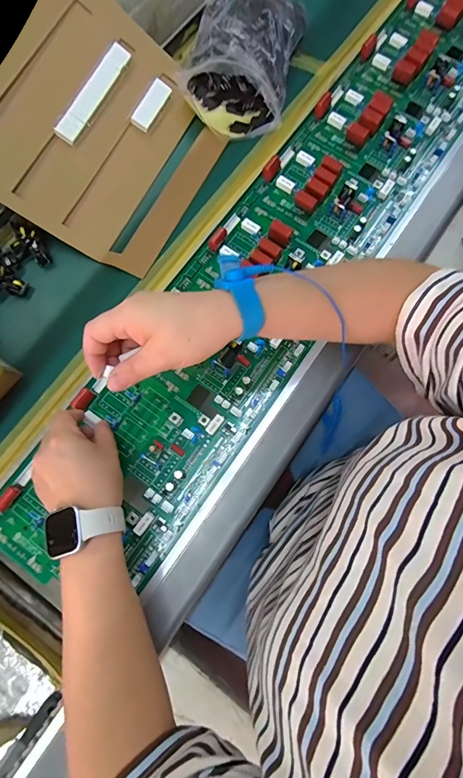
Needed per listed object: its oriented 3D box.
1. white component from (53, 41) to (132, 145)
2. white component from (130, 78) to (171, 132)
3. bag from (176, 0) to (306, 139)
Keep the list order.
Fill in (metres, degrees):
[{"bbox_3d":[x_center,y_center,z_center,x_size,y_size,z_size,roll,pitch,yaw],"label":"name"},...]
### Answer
[{"bbox_3d":[-0.164,-0.357,0.455,0.026,0.009,0.141,33,82,-26],"label":"white component"},{"bbox_3d":[-0.101,-0.357,0.476,0.026,0.007,0.067,30,83,-19],"label":"white component"},{"bbox_3d":[0.012,-0.411,0.475,0.128,0.070,0.183,12,75,3],"label":"bag"}]

